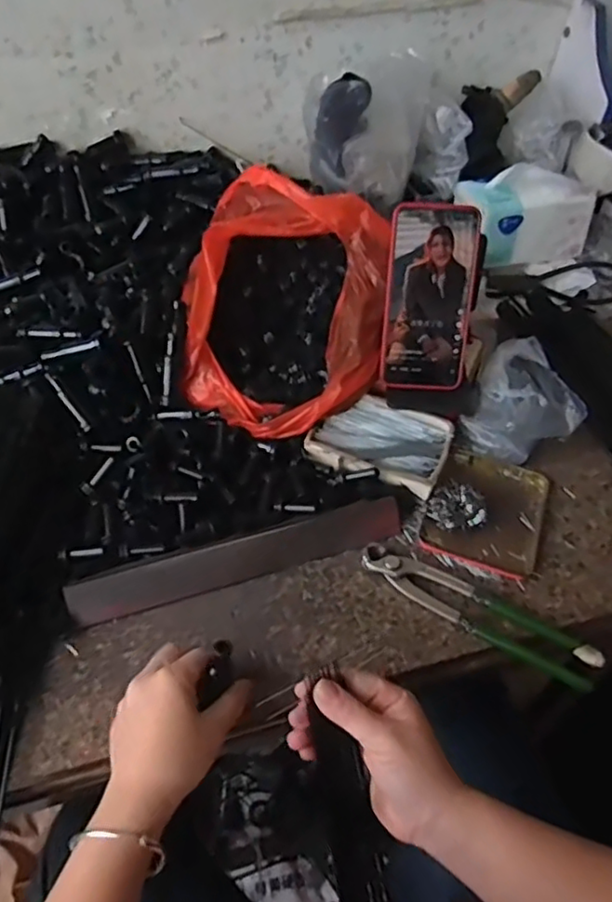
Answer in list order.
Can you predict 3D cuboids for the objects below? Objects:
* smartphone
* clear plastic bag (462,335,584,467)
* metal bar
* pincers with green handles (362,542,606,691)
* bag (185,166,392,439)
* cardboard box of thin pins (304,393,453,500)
[{"bbox_3d":[0.114,-0.137,0.576,0.076,0.163,0.009,2,20,4],"label":"smartphone"},{"bbox_3d":[0.204,-0.052,0.625,0.107,0.050,0.114,-22,55,-18],"label":"clear plastic bag"},{"bbox_3d":[-0.053,0.087,0.533,0.281,0.016,0.036,-15,54,-14],"label":"metal bar"},{"bbox_3d":[0.139,0.131,0.514,0.196,0.016,0.037,26,55,18],"label":"pincers with green handles"},{"bbox_3d":[-0.020,-0.144,0.619,0.197,0.145,0.241,5,51,2],"label":"bag"},{"bbox_3d":[0.070,-0.010,0.604,0.122,0.021,0.085,18,53,12],"label":"cardboard box of thin pins"}]

